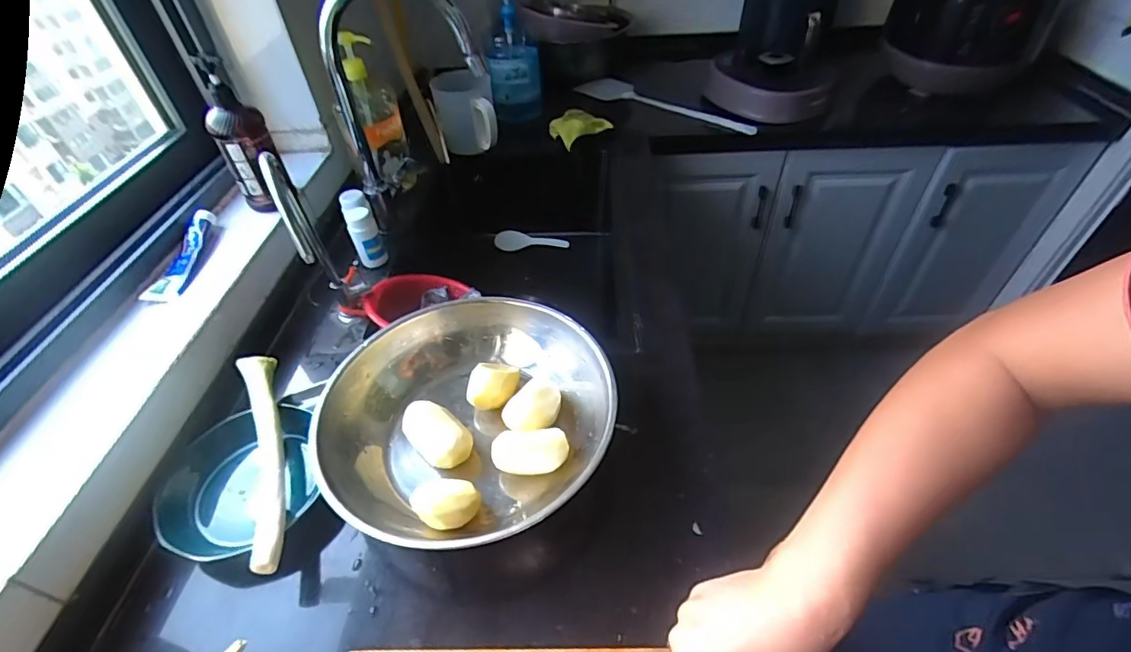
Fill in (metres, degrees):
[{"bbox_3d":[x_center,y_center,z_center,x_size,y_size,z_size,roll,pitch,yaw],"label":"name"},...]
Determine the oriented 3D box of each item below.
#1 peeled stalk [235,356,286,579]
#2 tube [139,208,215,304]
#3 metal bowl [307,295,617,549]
[{"bbox_3d":[-0.313,0.128,0.536,0.033,0.025,0.262,-21,47,-16],"label":"peeled stalk"},{"bbox_3d":[-0.511,-0.097,0.687,0.041,0.022,0.167,-7,45,-3],"label":"tube"},{"bbox_3d":[-0.102,0.100,0.566,0.297,0.080,0.295,-2,45,2],"label":"metal bowl"}]

